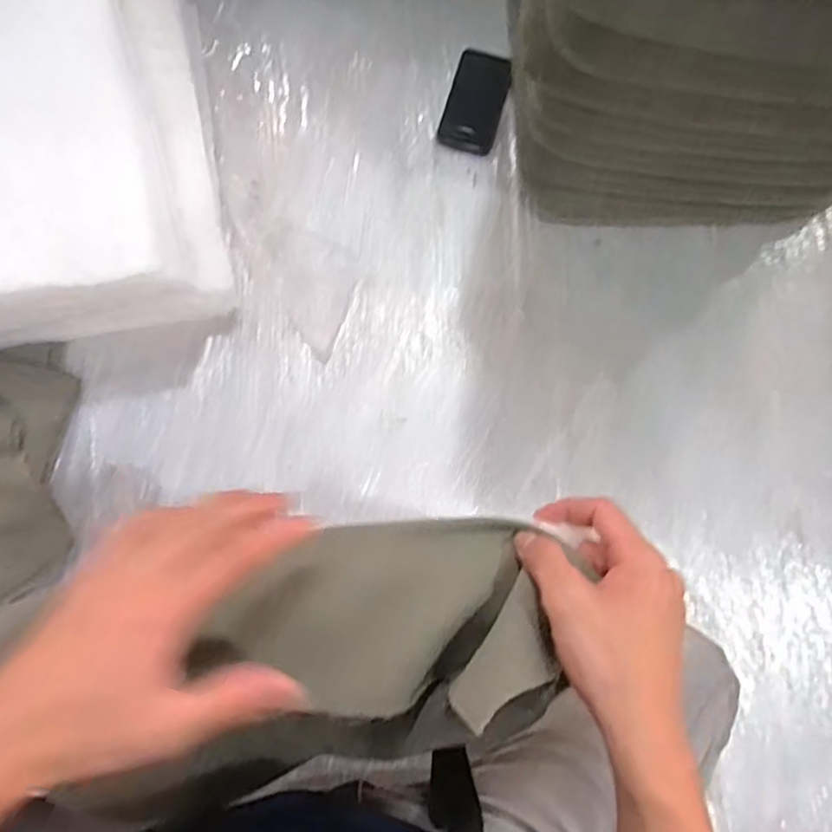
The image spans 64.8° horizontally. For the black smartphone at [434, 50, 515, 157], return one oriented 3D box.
[{"bbox_3d":[0.088,-0.457,0.949,0.079,0.009,0.162,16,79,3],"label":"black smartphone"}]

